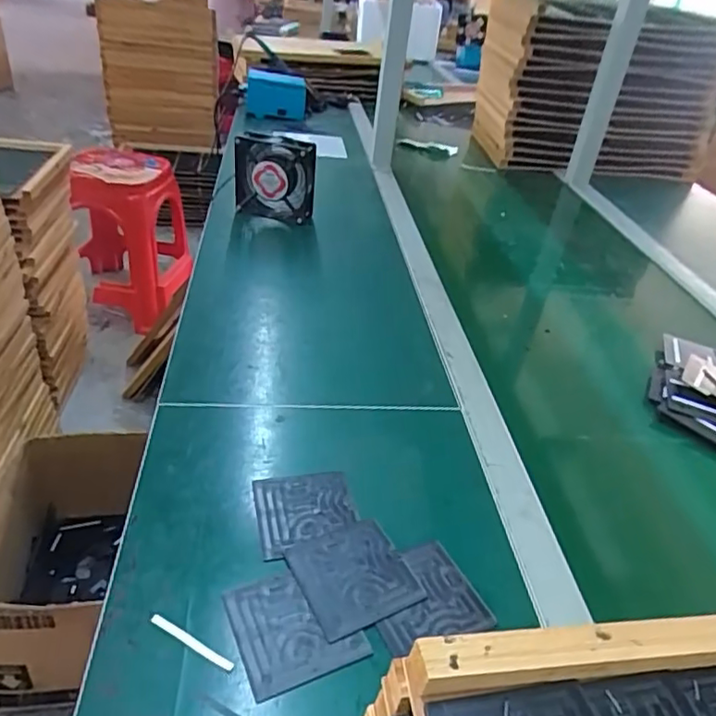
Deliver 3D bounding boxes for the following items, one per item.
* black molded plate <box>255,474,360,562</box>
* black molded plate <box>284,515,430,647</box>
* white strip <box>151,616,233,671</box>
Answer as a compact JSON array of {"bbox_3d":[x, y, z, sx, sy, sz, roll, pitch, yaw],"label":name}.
[{"bbox_3d":[-0.041,0.123,0.483,0.079,0.005,0.077,-3,36,-16],"label":"black molded plate"},{"bbox_3d":[-0.003,0.160,0.439,0.078,0.004,0.079,-12,39,-27],"label":"black molded plate"},{"bbox_3d":[-0.109,0.185,0.389,0.065,0.004,0.007,22,36,19],"label":"white strip"}]

